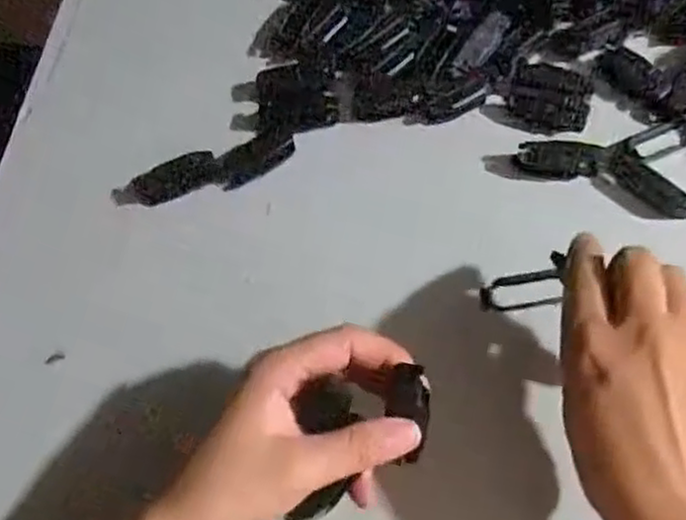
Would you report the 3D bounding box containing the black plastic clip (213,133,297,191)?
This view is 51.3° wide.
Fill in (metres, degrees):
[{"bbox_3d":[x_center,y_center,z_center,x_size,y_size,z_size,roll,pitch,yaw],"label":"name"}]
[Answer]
[{"bbox_3d":[-0.053,-0.061,0.425,0.050,0.006,0.021,-29,70,-8],"label":"black plastic clip"}]

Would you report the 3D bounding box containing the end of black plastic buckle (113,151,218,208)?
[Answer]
[{"bbox_3d":[-0.105,-0.046,0.423,0.062,0.012,0.020,-24,70,-6],"label":"end of black plastic buckle"}]

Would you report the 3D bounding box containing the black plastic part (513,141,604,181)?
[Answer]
[{"bbox_3d":[0.125,-0.058,0.413,0.047,0.014,0.017,8,69,6],"label":"black plastic part"}]

